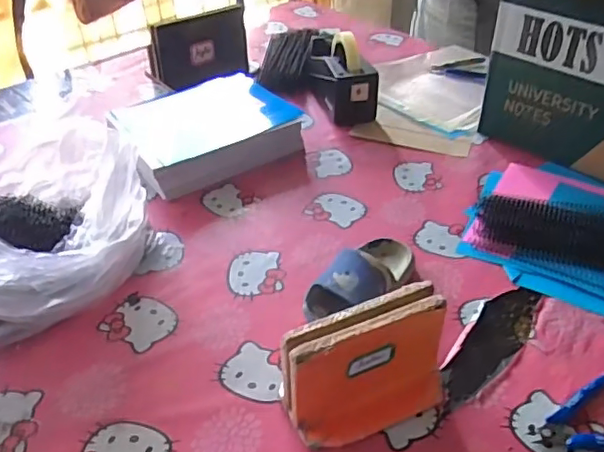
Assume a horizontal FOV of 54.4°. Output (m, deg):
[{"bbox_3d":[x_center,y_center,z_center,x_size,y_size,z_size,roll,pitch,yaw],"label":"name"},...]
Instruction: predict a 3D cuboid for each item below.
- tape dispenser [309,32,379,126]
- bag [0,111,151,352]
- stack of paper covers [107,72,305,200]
[{"bbox_3d":[0.075,-0.282,1.065,0.094,0.126,0.203,-5,38,-6],"label":"tape dispenser"},{"bbox_3d":[-0.338,0.003,0.704,0.282,0.138,0.266,-5,38,-6],"label":"bag"},{"bbox_3d":[-0.156,-0.164,0.972,0.283,0.065,0.238,-22,43,-25],"label":"stack of paper covers"}]

